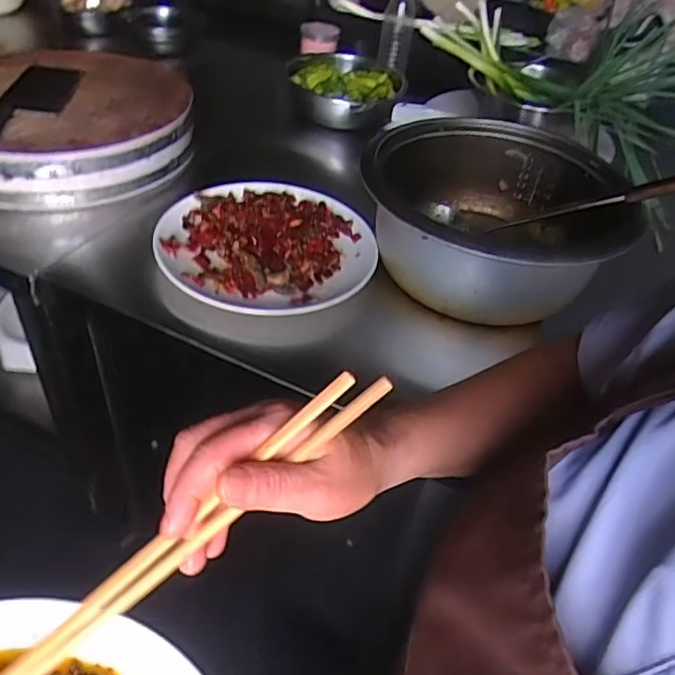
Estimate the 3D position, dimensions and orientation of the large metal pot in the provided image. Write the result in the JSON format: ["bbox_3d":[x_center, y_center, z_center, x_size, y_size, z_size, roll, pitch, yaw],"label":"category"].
[{"bbox_3d":[0.234,-0.164,0.847,0.357,0.168,0.360,-2,44,2],"label":"large metal pot"}]

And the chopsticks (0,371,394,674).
[{"bbox_3d":[-0.095,0.115,0.296,0.300,0.021,0.011,-41,50,2],"label":"chopsticks"}]

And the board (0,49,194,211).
[{"bbox_3d":[-0.460,-0.365,0.997,0.409,0.109,0.413,-2,44,2],"label":"board"}]

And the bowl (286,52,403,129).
[{"bbox_3d":[0.020,-0.520,1.241,0.226,0.063,0.243,-7,44,-2],"label":"bowl"}]

